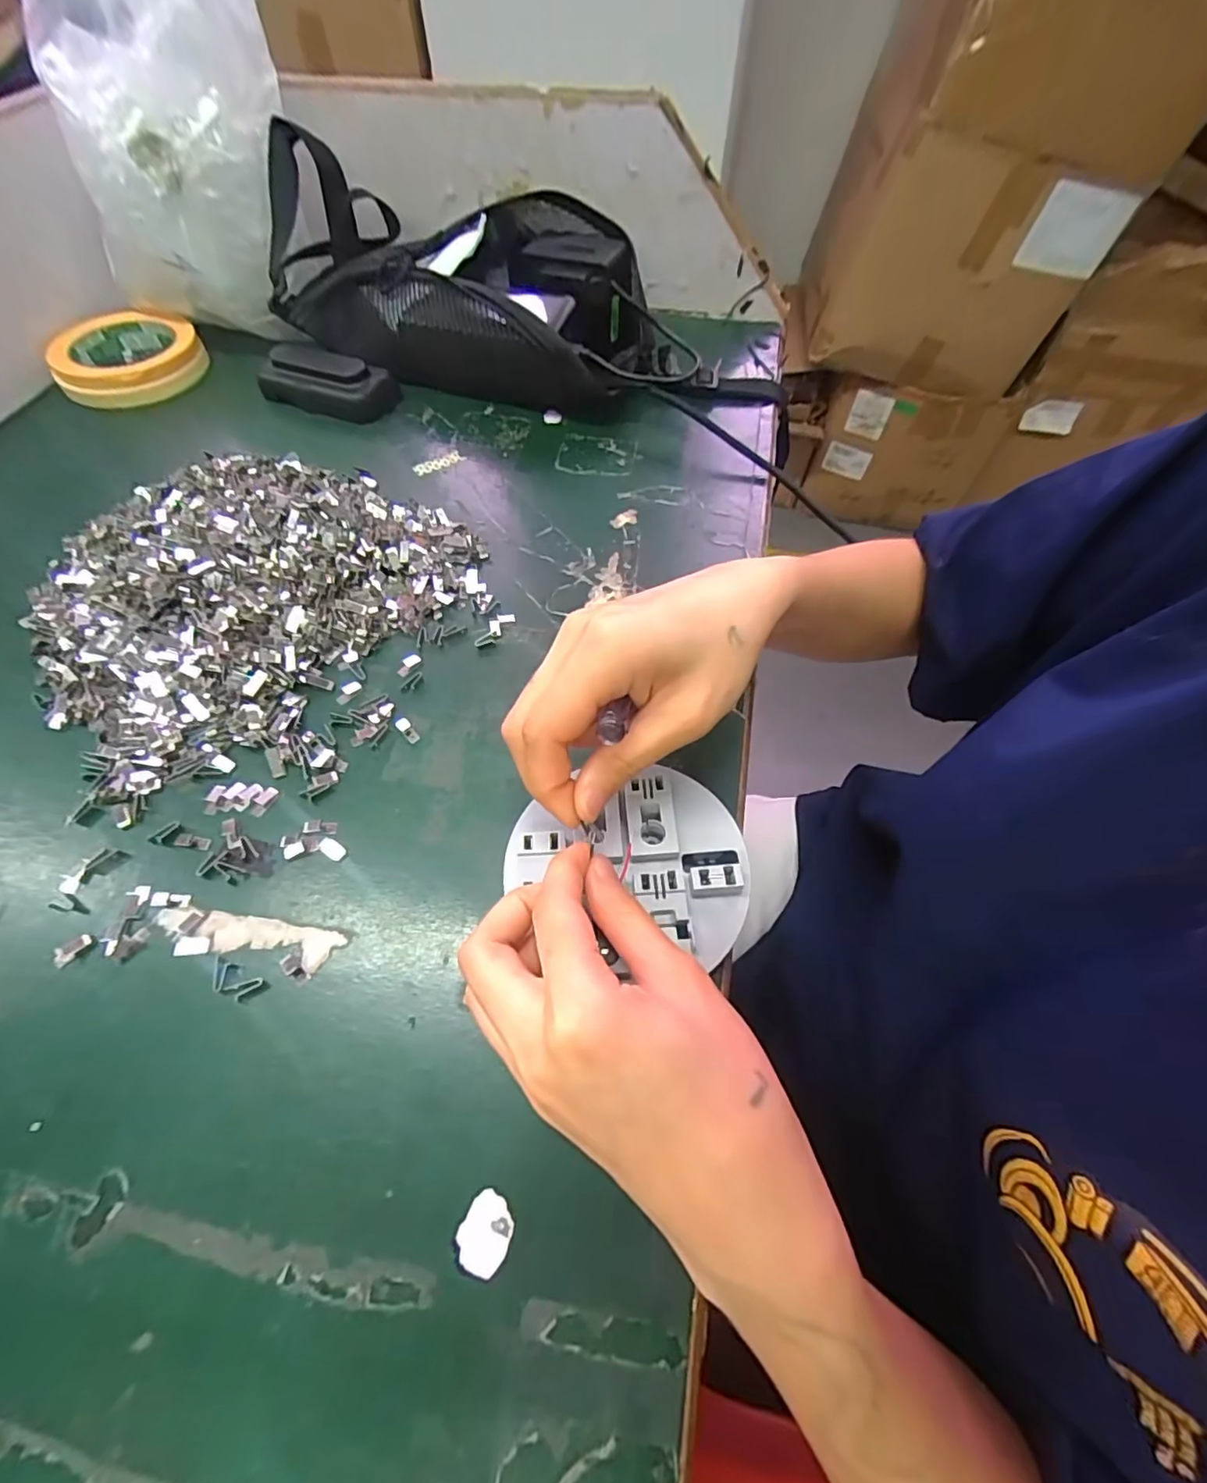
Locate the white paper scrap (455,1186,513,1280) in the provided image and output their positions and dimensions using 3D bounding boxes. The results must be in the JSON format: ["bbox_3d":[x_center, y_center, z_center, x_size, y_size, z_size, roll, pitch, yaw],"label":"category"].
[{"bbox_3d":[-0.040,0.166,0.192,0.017,0.004,0.021,26,62,13],"label":"white paper scrap"}]

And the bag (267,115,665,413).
[{"bbox_3d":[-0.119,-0.351,0.450,0.310,0.096,0.129,17,60,10],"label":"bag"}]

